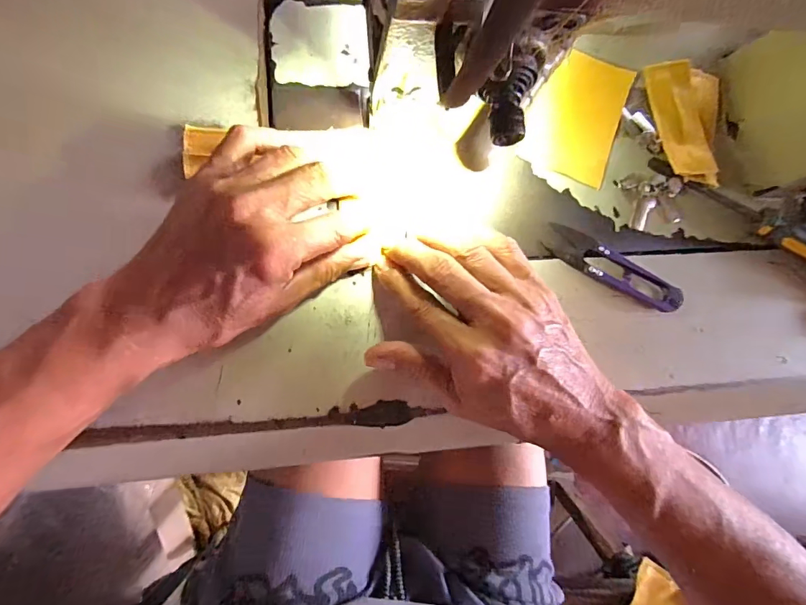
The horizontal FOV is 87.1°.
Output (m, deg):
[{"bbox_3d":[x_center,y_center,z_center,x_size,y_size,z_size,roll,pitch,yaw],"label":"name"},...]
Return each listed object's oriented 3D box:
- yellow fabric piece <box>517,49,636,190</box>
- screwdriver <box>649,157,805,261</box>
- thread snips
[{"bbox_3d":[0.120,-0.129,0.291,0.063,0.007,0.084,19,84,-6],"label":"yellow fabric piece"},{"bbox_3d":[0.251,-0.057,0.296,0.169,0.019,0.022,26,83,-5],"label":"screwdriver"},{"bbox_3d":[0.142,-0.022,0.286,0.098,0.010,0.023,30,83,-5],"label":"thread snips"}]

